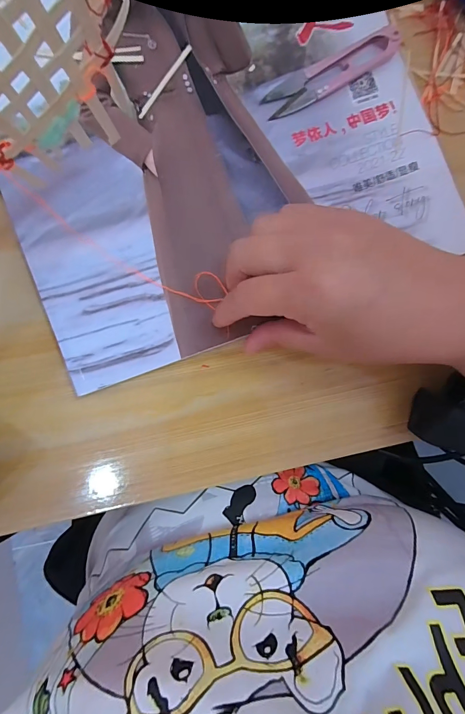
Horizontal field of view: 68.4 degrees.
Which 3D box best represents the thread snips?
[{"bbox_3d":[0.066,-0.194,0.232,0.098,0.012,0.024,-29,92,-4],"label":"thread snips"}]

